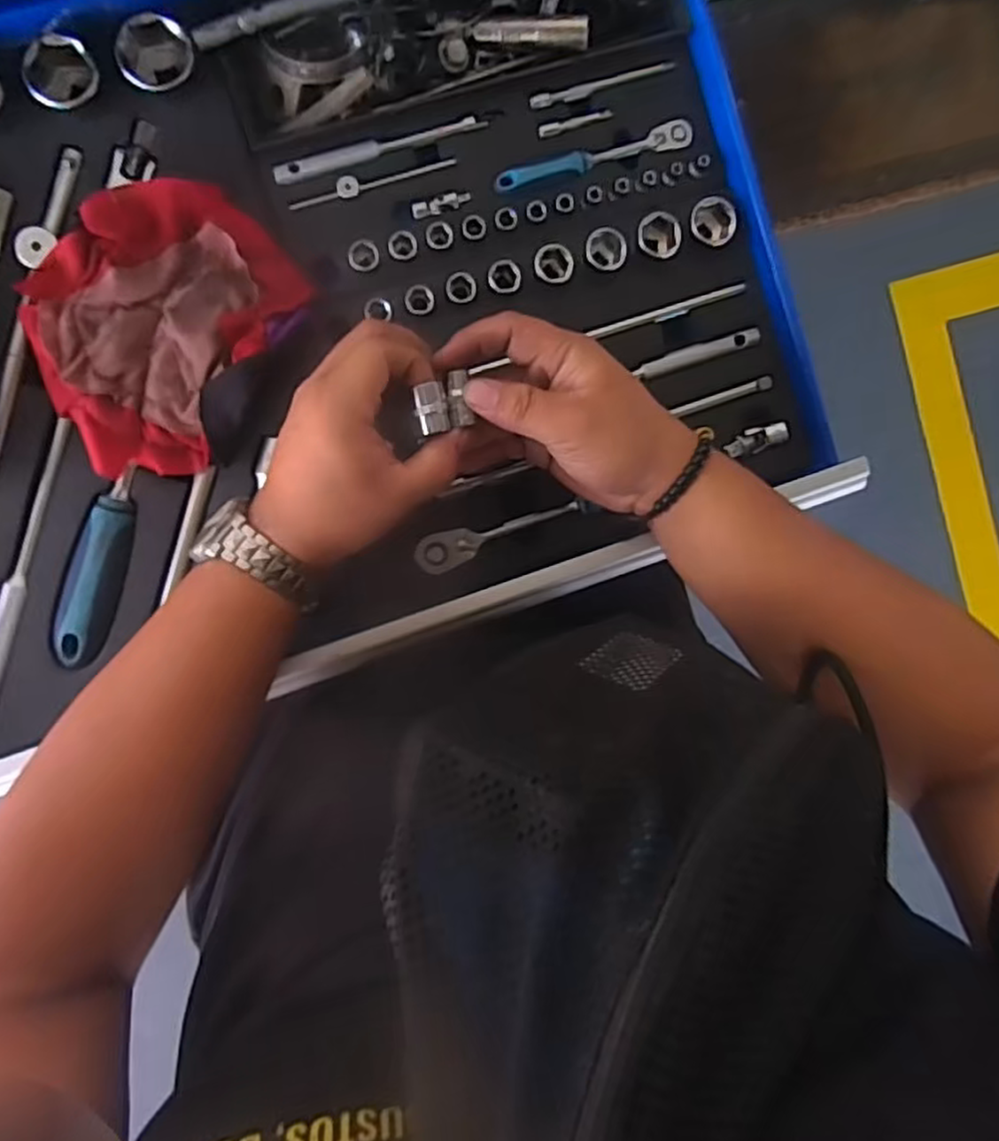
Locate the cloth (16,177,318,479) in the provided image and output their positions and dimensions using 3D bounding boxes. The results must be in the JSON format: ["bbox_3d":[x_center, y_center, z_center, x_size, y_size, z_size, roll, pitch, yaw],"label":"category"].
[{"bbox_3d":[-0.190,-0.140,0.405,0.141,0.021,0.160,45,86,-7],"label":"cloth"}]

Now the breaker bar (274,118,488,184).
[{"bbox_3d":[-0.072,-0.258,0.429,0.131,0.006,0.012,-20,95,-6],"label":"breaker bar"}]

